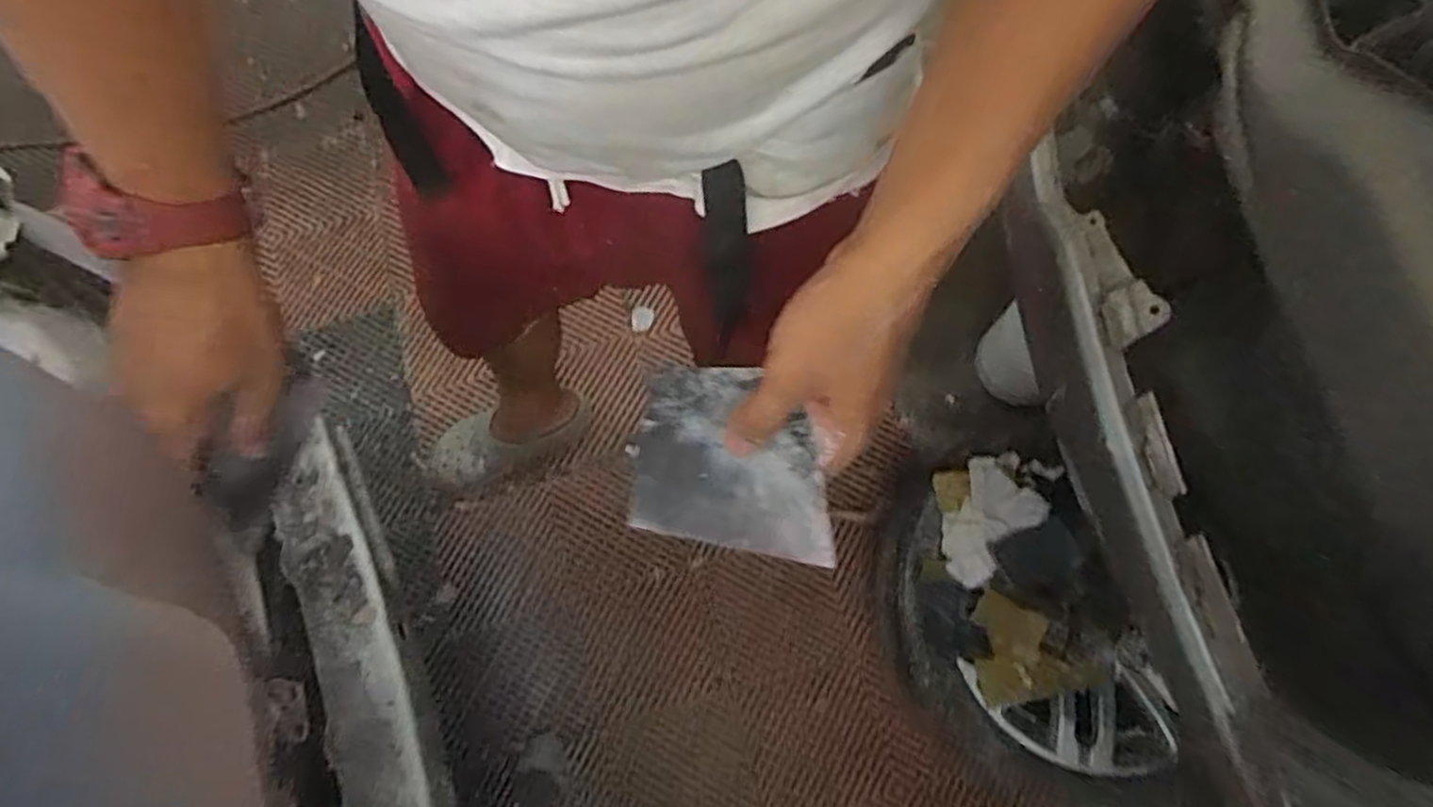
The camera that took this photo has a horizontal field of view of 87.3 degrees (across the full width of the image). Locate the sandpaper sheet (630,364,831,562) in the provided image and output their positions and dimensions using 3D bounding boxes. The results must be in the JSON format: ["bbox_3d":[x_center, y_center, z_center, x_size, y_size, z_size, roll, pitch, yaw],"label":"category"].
[{"bbox_3d":[0.004,0.030,0.420,0.133,0.008,0.098,3,92,38],"label":"sandpaper sheet"}]

